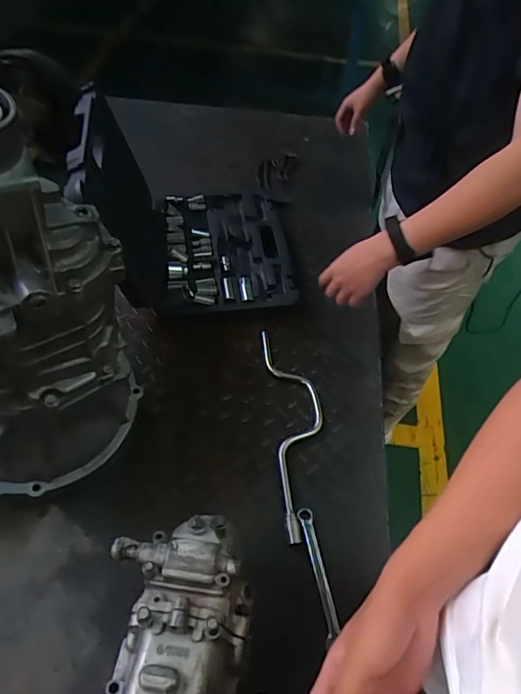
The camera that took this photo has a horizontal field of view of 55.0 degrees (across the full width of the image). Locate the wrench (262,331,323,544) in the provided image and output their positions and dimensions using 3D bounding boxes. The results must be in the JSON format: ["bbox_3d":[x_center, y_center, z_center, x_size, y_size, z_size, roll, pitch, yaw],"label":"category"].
[{"bbox_3d":[0.064,0.129,0.839,0.085,0.024,0.387,-3,51,-5],"label":"wrench"}]

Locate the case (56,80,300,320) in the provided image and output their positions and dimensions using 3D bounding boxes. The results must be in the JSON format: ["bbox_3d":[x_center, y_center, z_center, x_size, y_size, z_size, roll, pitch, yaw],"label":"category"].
[{"bbox_3d":[-0.125,-0.287,0.951,0.368,0.294,0.351,-4,51,-7],"label":"case"}]

